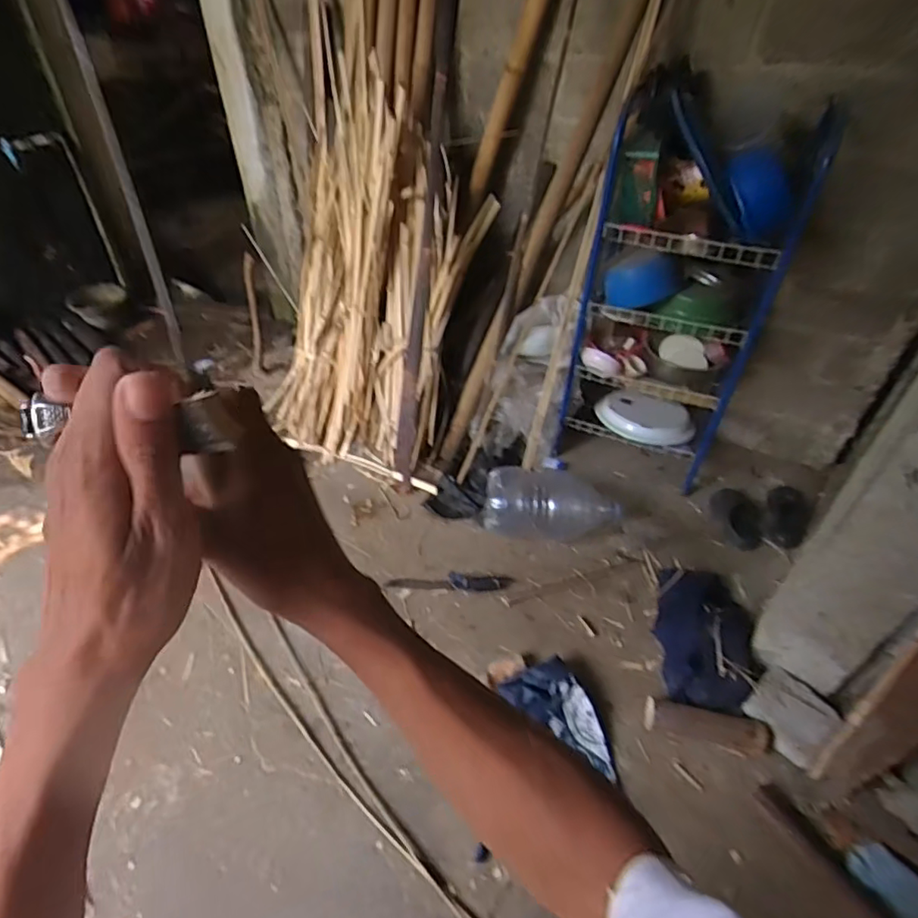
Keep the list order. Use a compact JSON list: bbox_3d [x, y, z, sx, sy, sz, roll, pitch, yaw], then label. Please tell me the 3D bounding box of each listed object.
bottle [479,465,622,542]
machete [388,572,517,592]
[{"bbox_3d":[0.326,0.149,1.947,0.462,0.222,0.186,8,42,8],"label":"bottle"},{"bbox_3d":[-0.025,0.408,1.825,0.410,0.033,0.063,0,43,-4],"label":"machete"}]

